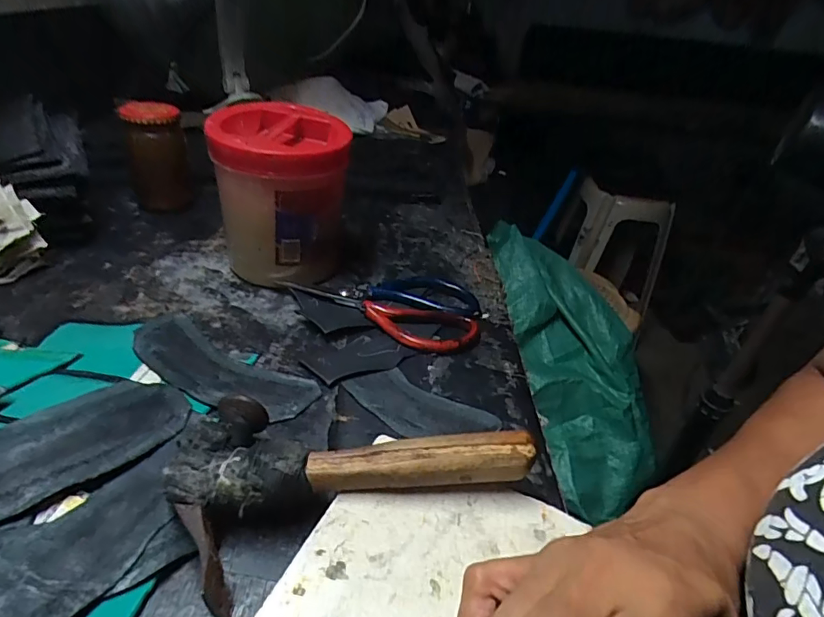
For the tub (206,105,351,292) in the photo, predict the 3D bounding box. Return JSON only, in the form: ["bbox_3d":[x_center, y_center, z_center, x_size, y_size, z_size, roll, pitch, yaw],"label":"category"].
[{"bbox_3d":[-0.119,-0.099,0.445,0.114,0.143,0.108,-2,35,-15],"label":"tub"}]

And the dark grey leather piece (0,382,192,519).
[{"bbox_3d":[-0.203,0.075,0.256,0.156,0.009,0.069,-16,42,-44],"label":"dark grey leather piece"}]

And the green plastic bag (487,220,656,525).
[{"bbox_3d":[0.339,0.084,1.017,0.312,0.091,0.616,-10,76,-24],"label":"green plastic bag"}]

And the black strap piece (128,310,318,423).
[{"bbox_3d":[-0.142,0.043,0.348,0.144,0.004,0.057,24,35,16],"label":"black strap piece"}]

